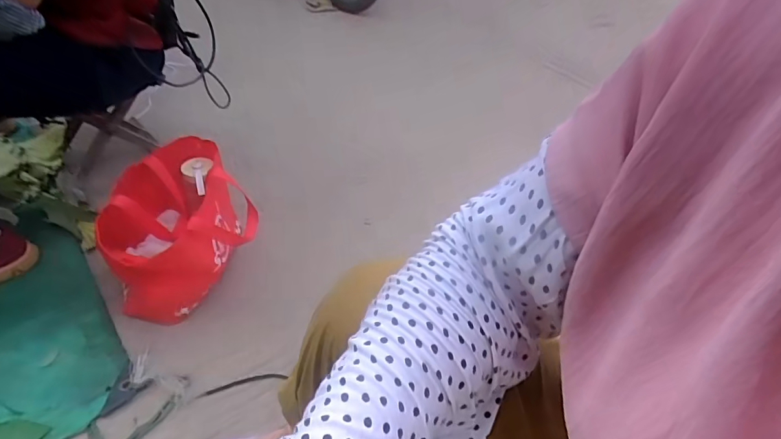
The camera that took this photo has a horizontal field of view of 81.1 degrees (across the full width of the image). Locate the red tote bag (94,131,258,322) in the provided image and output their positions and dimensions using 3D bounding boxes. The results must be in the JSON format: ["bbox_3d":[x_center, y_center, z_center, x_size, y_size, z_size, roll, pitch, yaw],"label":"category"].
[{"bbox_3d":[-0.403,0.024,0.893,0.261,0.243,0.256,-13,43,-23],"label":"red tote bag"}]

